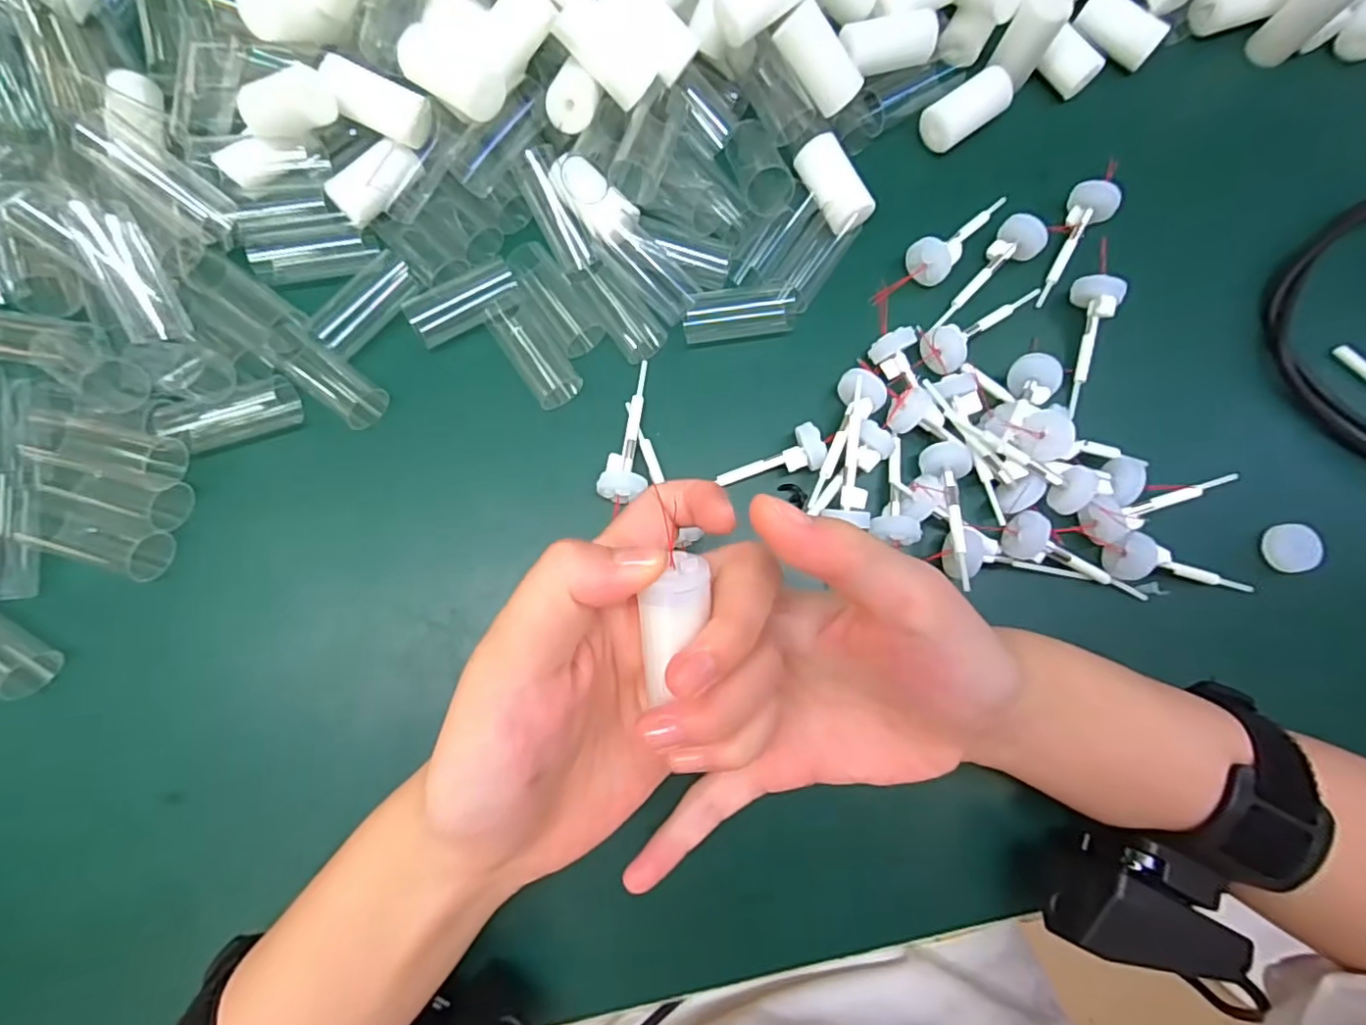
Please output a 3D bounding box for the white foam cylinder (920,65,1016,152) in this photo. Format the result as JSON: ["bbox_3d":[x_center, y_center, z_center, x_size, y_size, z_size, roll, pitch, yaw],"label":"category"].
[{"bbox_3d":[0.137,-0.193,0.297,0.042,0.018,0.020,-33,84,-7],"label":"white foam cylinder"}]

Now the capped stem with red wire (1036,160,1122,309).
[{"bbox_3d":[0.186,-0.132,0.288,0.018,0.016,0.076,25,94,2],"label":"capped stem with red wire"}]

